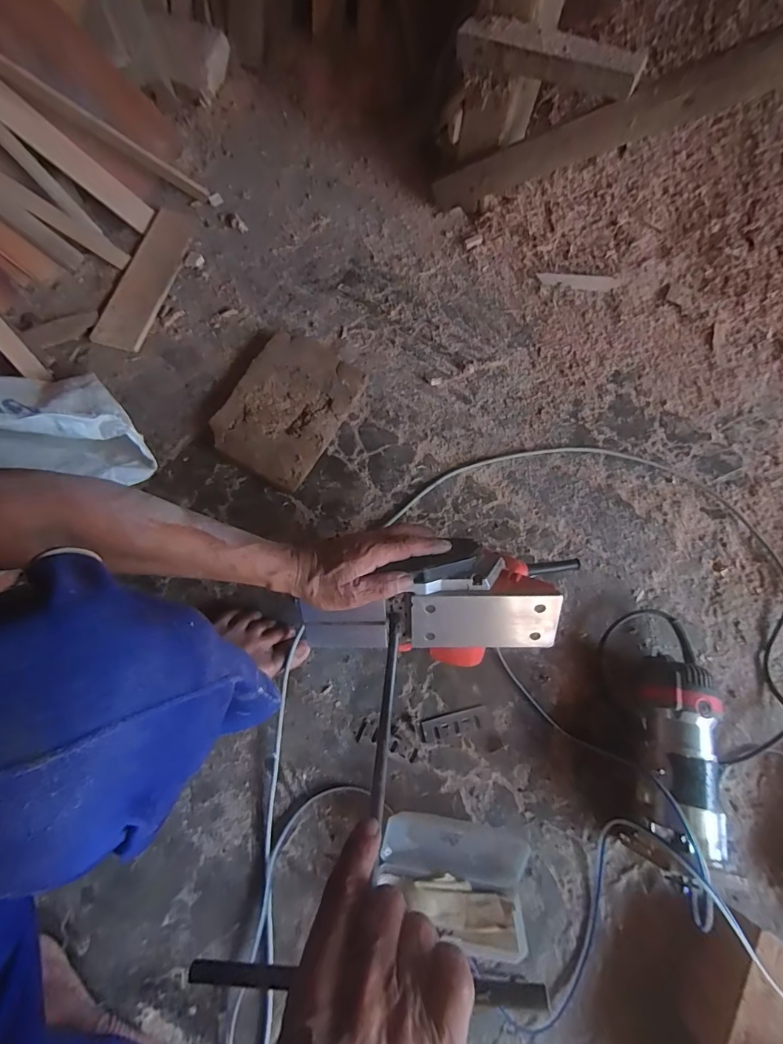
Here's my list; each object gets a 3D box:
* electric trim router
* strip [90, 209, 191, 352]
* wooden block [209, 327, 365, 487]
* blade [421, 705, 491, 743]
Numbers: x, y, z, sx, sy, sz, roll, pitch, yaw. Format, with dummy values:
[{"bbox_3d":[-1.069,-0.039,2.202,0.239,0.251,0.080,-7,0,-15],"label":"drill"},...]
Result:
[{"bbox_3d":[0.318,0.265,0.484,0.079,0.086,0.216,12,72,3],"label":"electric trim router"},{"bbox_3d":[-0.421,-0.423,0.738,0.089,0.015,0.300,12,72,3],"label":"strip"},{"bbox_3d":[-0.155,-0.178,0.658,0.166,0.029,0.237,27,74,8],"label":"wooden block"},{"bbox_3d":[0.081,0.251,0.531,0.083,0.004,0.026,-12,72,-5],"label":"blade"}]

